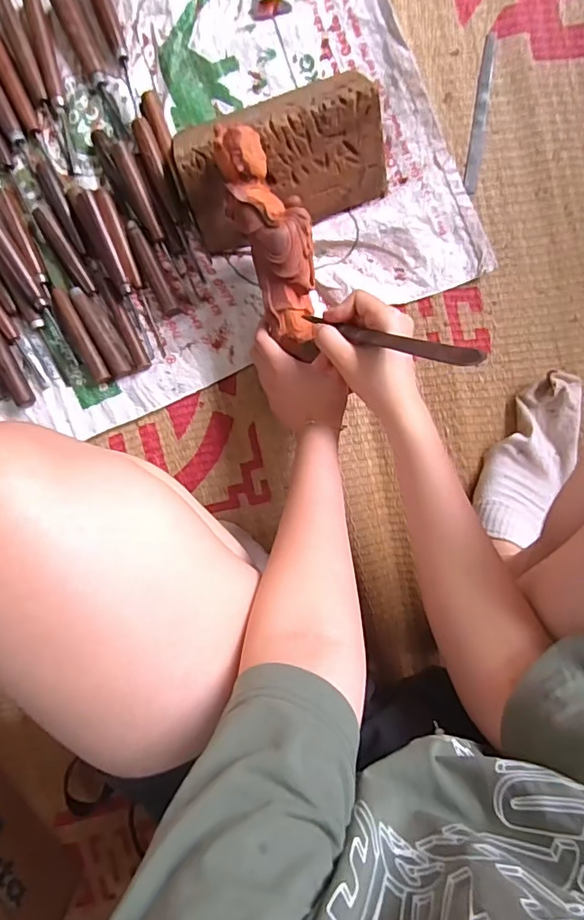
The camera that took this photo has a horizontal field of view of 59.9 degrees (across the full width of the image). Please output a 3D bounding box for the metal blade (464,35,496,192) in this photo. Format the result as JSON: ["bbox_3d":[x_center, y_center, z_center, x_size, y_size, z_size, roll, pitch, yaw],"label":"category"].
[{"bbox_3d":[0.204,-0.374,0.549,0.016,0.004,0.159,6,96,-1],"label":"metal blade"}]

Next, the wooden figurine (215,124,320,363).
[{"bbox_3d":[-0.012,-0.204,0.480,0.065,0.042,0.206,-18,104,3],"label":"wooden figurine"}]

